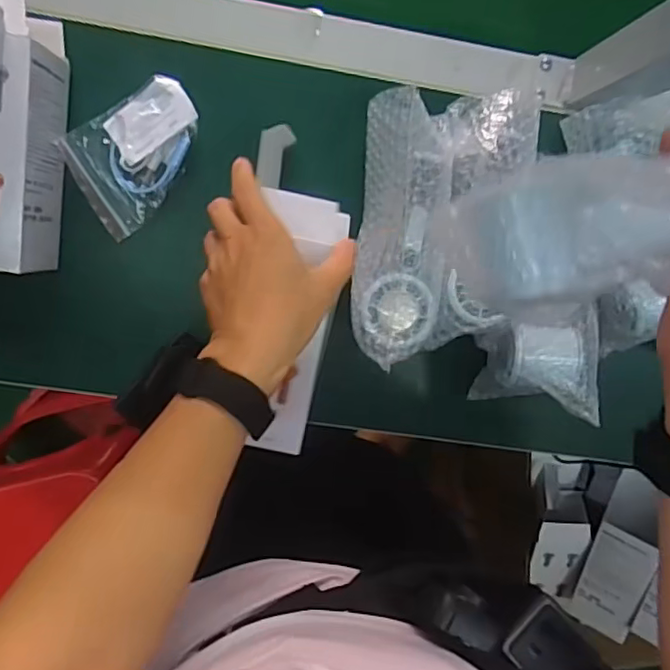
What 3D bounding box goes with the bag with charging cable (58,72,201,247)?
[{"bbox_3d":[-0.156,-0.144,0.487,0.112,0.017,0.084,-32,99,0],"label":"bag with charging cable"}]

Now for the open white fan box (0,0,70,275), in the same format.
[{"bbox_3d":[-0.232,-0.143,0.448,0.046,0.071,0.191,9,97,-5],"label":"open white fan box"}]

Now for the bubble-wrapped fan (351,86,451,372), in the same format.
[{"bbox_3d":[0.053,-0.081,0.466,0.067,0.064,0.192,3,97,-5],"label":"bubble-wrapped fan"}]

